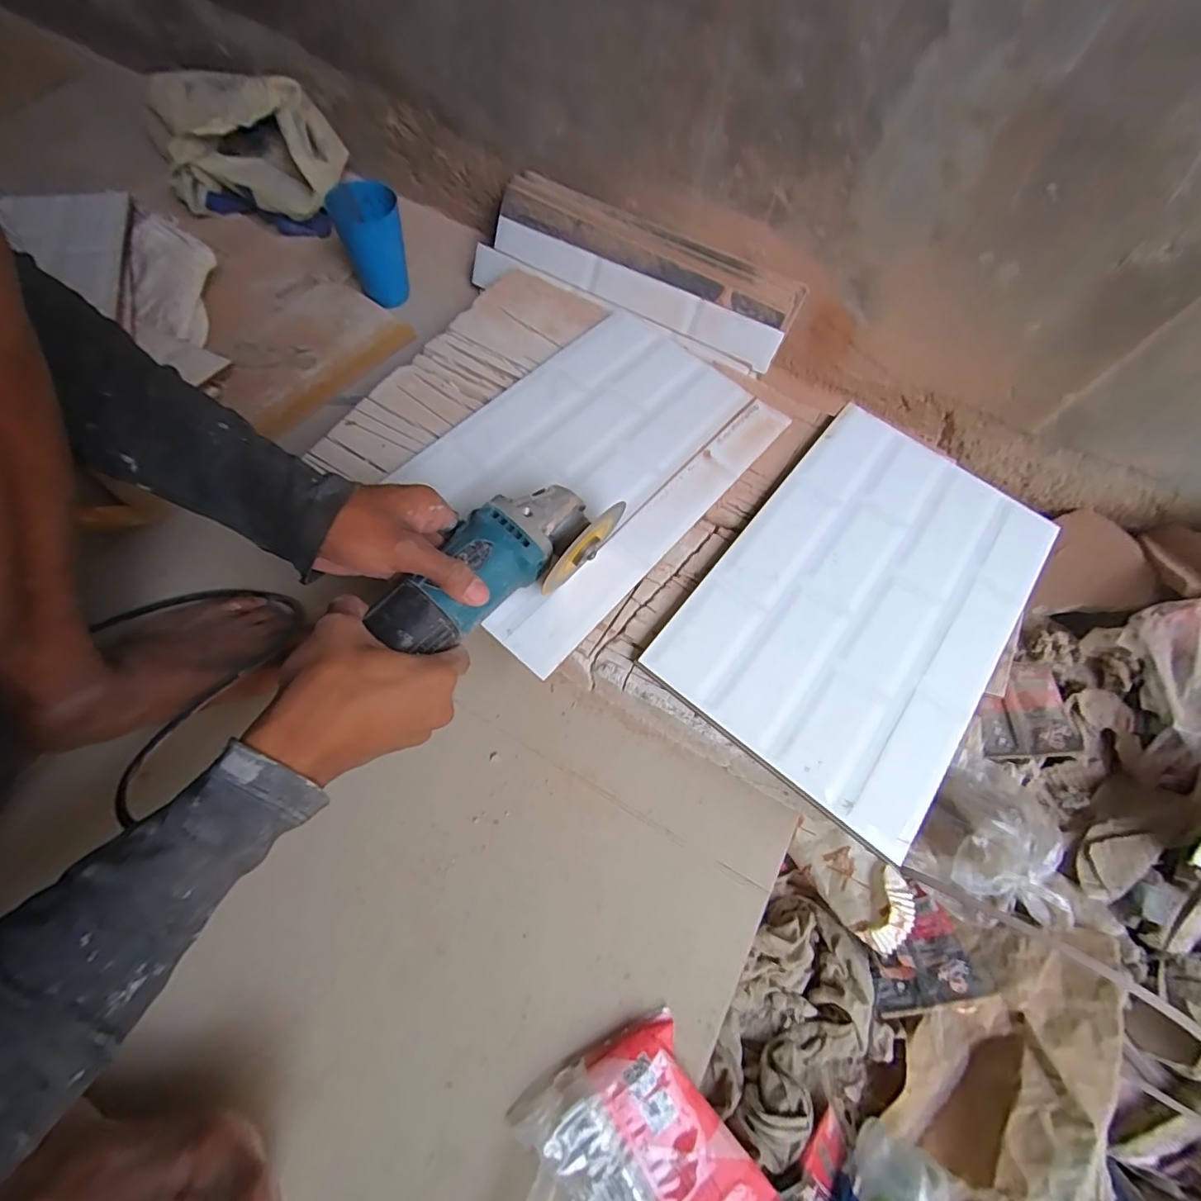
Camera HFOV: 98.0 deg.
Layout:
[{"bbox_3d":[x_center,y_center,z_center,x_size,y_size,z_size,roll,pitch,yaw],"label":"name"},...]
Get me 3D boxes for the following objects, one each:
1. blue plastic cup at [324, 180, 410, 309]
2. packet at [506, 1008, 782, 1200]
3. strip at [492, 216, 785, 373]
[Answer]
[{"bbox_3d":[-0.290,-0.452,0.666,0.077,0.112,0.092,-16,68,-13],"label":"blue plastic cup"},{"bbox_3d":[0.038,0.412,0.370,0.125,0.033,0.178,-30,72,-18],"label":"packet"},{"bbox_3d":[0.036,-0.392,0.657,0.394,0.013,0.046,29,115,8],"label":"strip"}]

